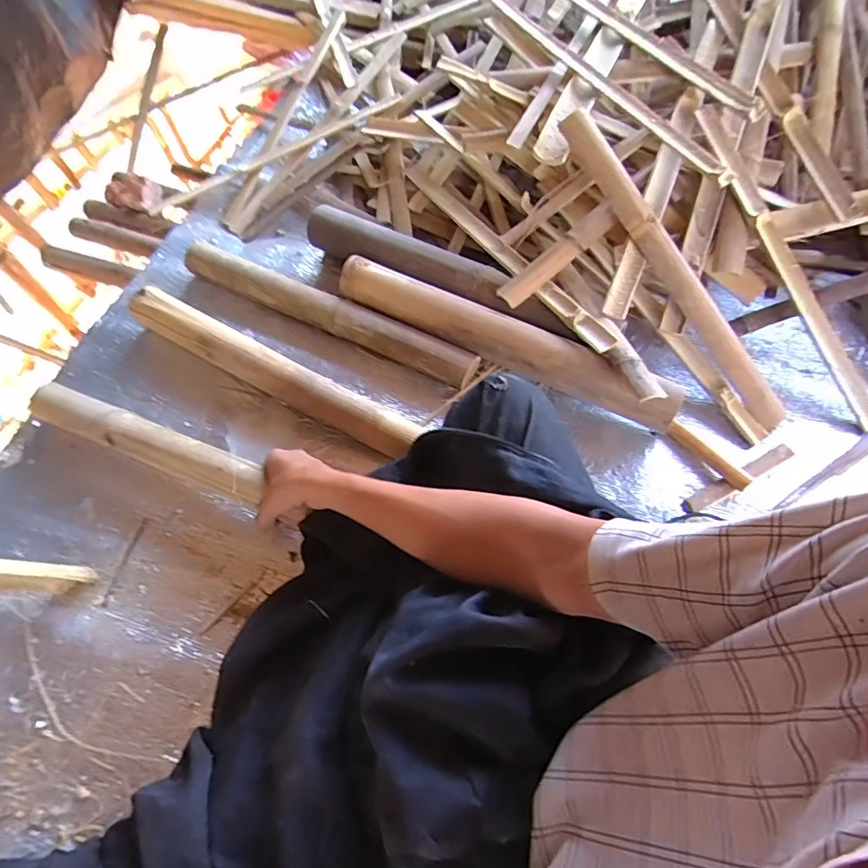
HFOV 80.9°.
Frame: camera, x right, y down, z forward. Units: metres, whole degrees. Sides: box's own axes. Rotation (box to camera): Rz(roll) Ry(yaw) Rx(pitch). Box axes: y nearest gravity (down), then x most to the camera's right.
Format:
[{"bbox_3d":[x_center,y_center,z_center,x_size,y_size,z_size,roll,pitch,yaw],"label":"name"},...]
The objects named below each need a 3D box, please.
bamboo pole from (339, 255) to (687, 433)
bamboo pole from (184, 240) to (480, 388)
[{"bbox_3d":[0.095,-0.143,0.733,0.512,0.054,0.059,26,63,12],"label":"bamboo pole"},{"bbox_3d":[-0.173,-0.195,0.794,0.512,0.045,0.052,26,62,12],"label":"bamboo pole"}]

